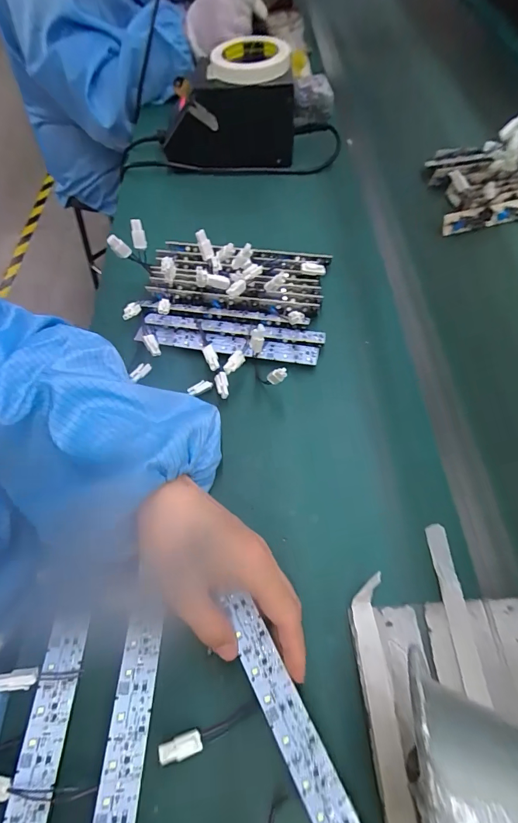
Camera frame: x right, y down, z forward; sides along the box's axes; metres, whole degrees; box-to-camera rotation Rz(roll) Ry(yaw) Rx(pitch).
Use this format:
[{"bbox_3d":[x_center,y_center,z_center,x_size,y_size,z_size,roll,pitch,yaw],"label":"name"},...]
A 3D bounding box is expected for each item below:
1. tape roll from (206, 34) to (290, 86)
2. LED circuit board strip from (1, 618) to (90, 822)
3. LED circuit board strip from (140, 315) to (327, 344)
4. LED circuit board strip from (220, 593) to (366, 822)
[{"bbox_3d":[-0.014,-0.469,0.495,0.104,0.021,0.108,0,61,0],"label":"tape roll"},{"bbox_3d":[-0.140,0.235,0.229,0.025,0.008,0.184,2,61,1],"label":"LED circuit board strip"},{"bbox_3d":[-0.028,-0.088,0.394,0.190,0.005,0.019,8,52,7],"label":"LED circuit board strip"},{"bbox_3d":[0.025,0.202,0.228,0.027,0.006,0.175,-26,71,-14],"label":"LED circuit board strip"}]

